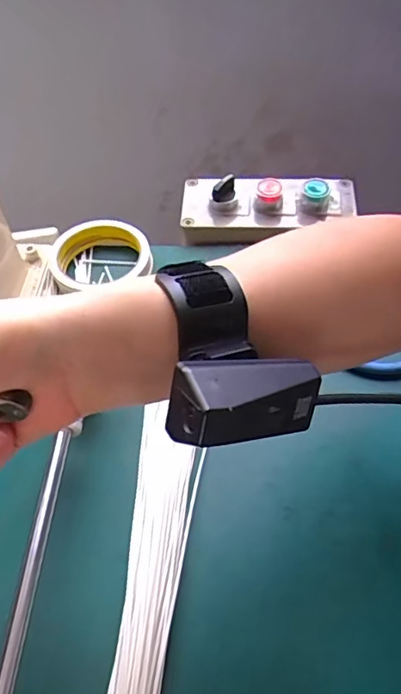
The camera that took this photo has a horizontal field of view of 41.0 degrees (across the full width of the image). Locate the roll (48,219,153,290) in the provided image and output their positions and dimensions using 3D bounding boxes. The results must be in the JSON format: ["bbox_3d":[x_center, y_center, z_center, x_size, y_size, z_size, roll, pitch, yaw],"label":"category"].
[{"bbox_3d":[-0.095,-0.087,0.504,0.091,0.029,0.078,-20,56,-10],"label":"roll"}]

